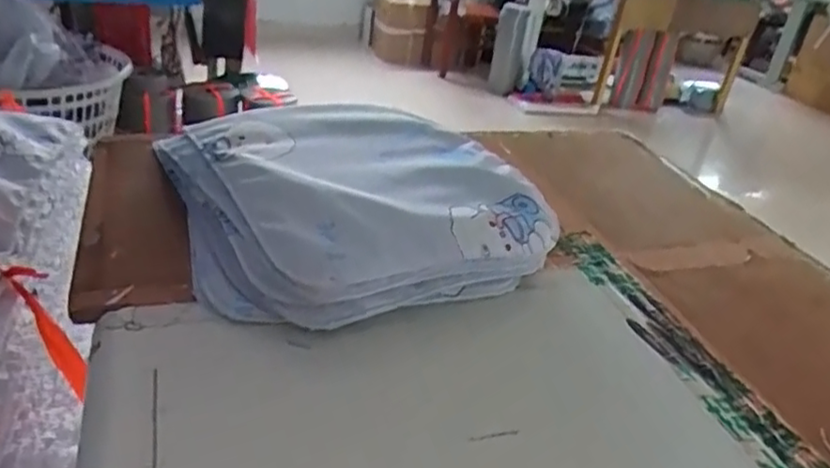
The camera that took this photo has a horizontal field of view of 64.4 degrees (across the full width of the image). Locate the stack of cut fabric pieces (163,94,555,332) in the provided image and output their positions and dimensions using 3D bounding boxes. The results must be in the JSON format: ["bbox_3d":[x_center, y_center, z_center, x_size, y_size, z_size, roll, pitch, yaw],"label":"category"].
[{"bbox_3d":[-0.079,-0.047,0.752,0.364,0.089,0.377,-11,34,-29],"label":"stack of cut fabric pieces"}]

